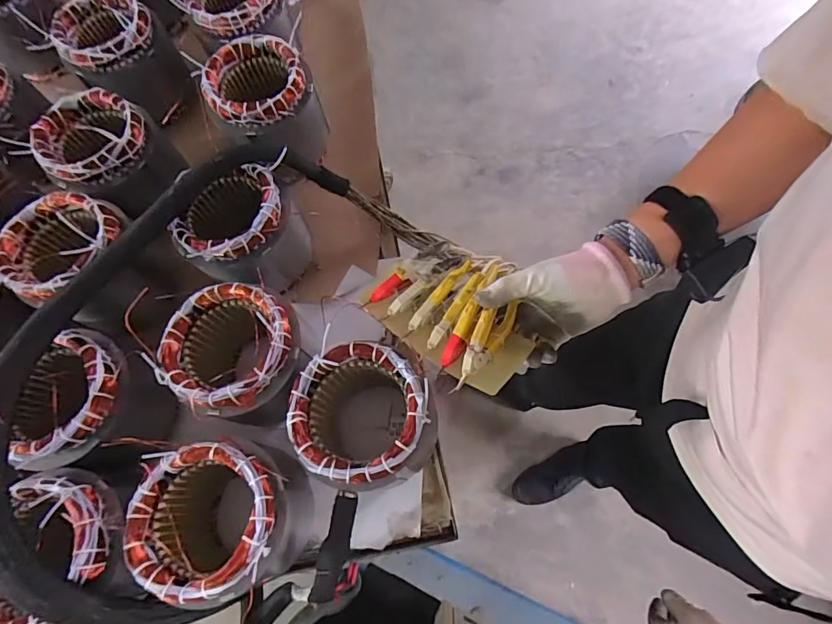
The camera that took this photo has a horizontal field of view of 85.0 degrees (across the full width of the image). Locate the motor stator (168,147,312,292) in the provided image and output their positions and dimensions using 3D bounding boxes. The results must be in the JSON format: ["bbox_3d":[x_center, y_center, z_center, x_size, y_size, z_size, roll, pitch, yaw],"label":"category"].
[{"bbox_3d":[-0.229,-0.106,0.613,0.152,0.137,0.138,-17,68,-6],"label":"motor stator"}]

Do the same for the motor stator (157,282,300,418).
[{"bbox_3d":[-0.209,0.059,0.563,0.148,0.166,0.142,0,68,1],"label":"motor stator"}]

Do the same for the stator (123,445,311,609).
[{"bbox_3d":[-0.202,0.225,0.503,0.139,0.168,0.141,0,68,1],"label":"stator"}]

